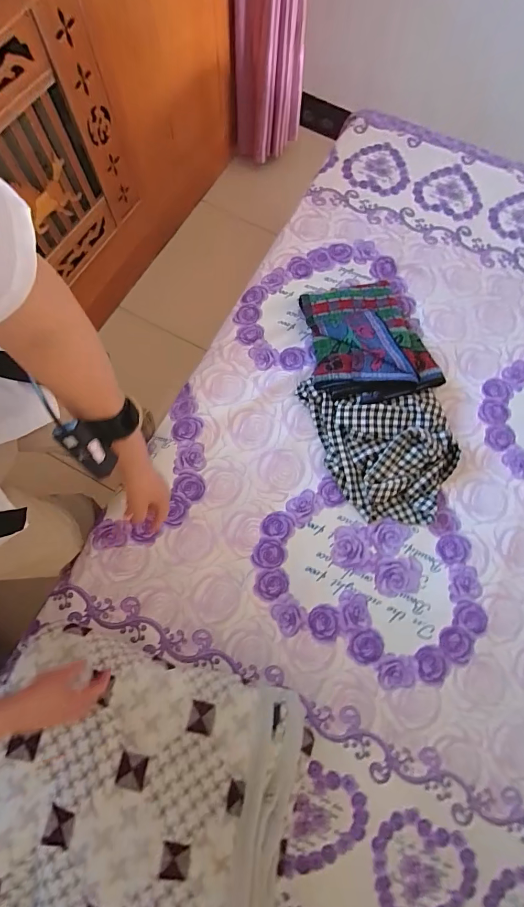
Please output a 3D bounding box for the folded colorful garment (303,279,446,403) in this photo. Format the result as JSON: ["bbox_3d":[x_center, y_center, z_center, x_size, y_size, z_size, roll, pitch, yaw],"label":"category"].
[{"bbox_3d":[0.248,-0.257,0.881,0.276,0.069,0.296,-11,75,-4],"label":"folded colorful garment"}]

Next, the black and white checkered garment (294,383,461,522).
[{"bbox_3d":[0.257,-0.003,0.823,0.323,0.059,0.286,2,75,0],"label":"black and white checkered garment"}]

